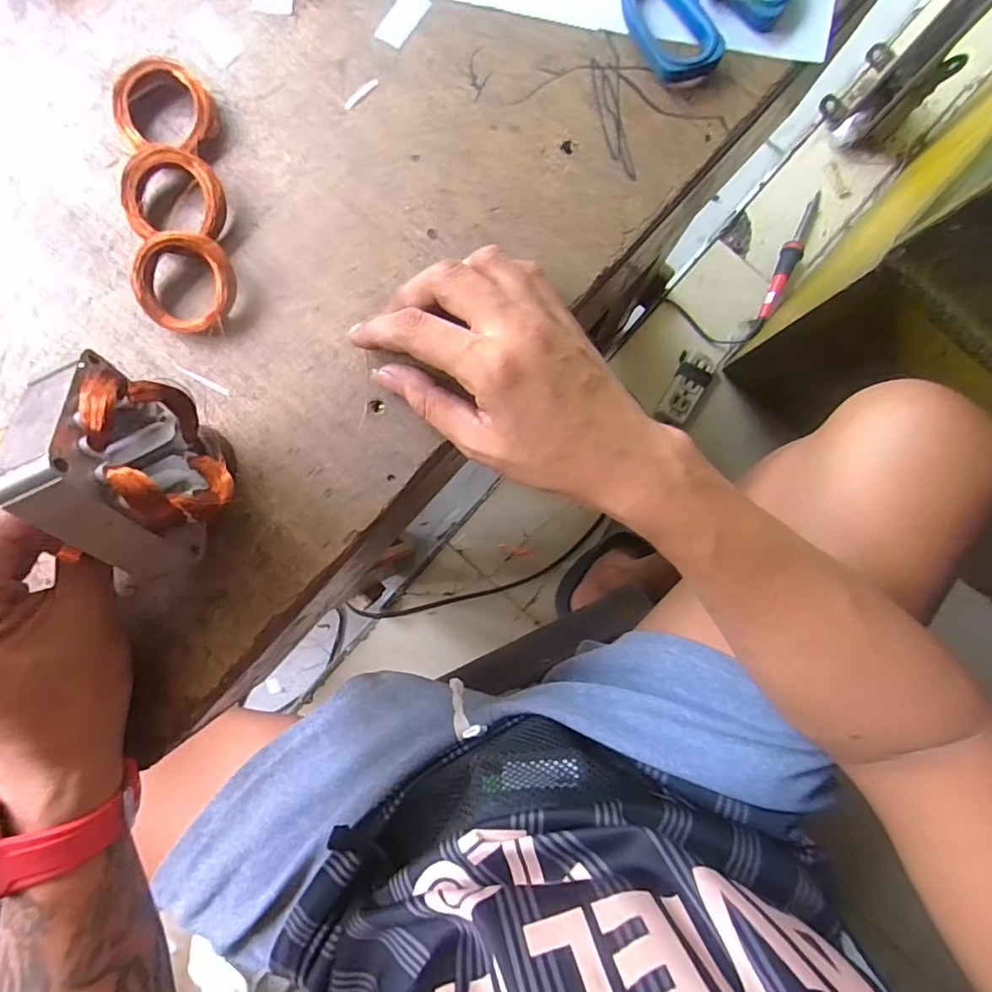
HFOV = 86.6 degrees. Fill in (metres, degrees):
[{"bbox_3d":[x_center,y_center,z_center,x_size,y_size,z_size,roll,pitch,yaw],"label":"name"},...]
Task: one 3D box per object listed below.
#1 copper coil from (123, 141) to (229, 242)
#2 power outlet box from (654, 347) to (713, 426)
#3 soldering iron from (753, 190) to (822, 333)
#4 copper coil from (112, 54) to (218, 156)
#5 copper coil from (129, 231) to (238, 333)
[{"bbox_3d":[-0.170,-0.158,0.280,0.050,0.017,0.044,14,89,0],"label":"copper coil"},{"bbox_3d":[0.282,-0.157,0.775,0.056,0.034,0.110,25,89,0],"label":"power outlet box"},{"bbox_3d":[0.434,-0.352,0.778,0.028,0.036,0.246,29,89,0],"label":"soldering iron"},{"bbox_3d":[-0.175,-0.208,0.282,0.050,0.016,0.044,13,89,0],"label":"copper coil"},{"bbox_3d":[-0.165,-0.112,0.274,0.054,0.017,0.048,16,89,0],"label":"copper coil"}]

